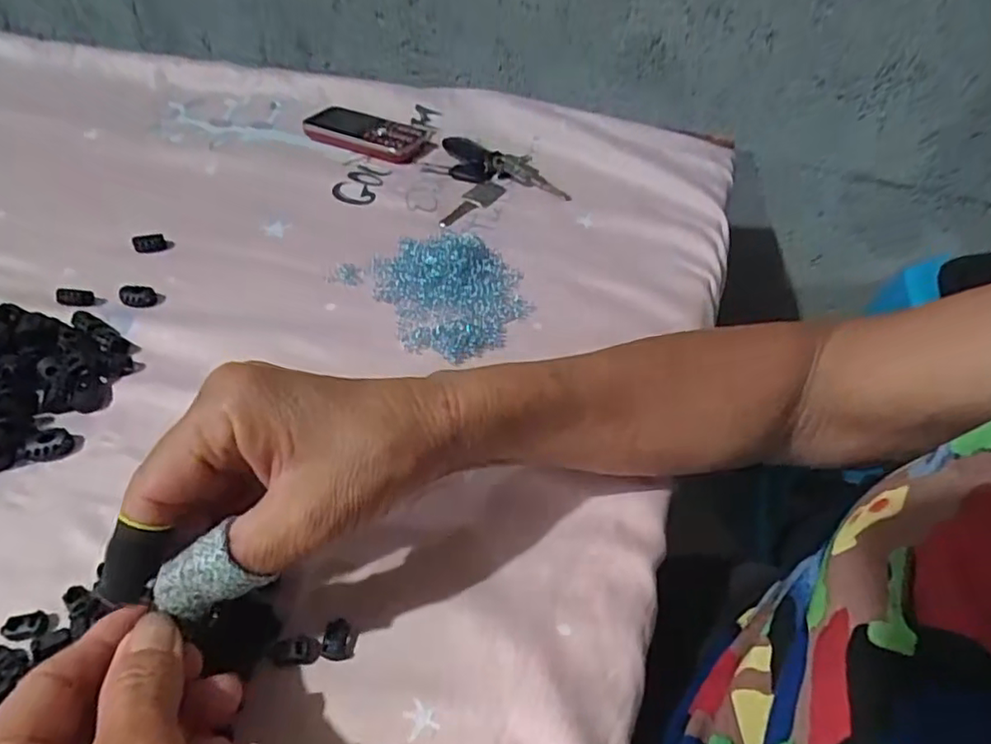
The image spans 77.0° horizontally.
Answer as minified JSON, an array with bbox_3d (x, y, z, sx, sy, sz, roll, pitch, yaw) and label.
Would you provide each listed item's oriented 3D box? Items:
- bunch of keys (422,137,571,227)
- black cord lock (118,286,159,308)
[{"bbox_3d":[-0.011,-0.181,0.559,0.113,0.016,0.124,-14,47,-16],"label":"bunch of keys"},{"bbox_3d":[-0.242,-0.052,0.421,0.024,0.006,0.017,1,44,-1],"label":"black cord lock"}]

